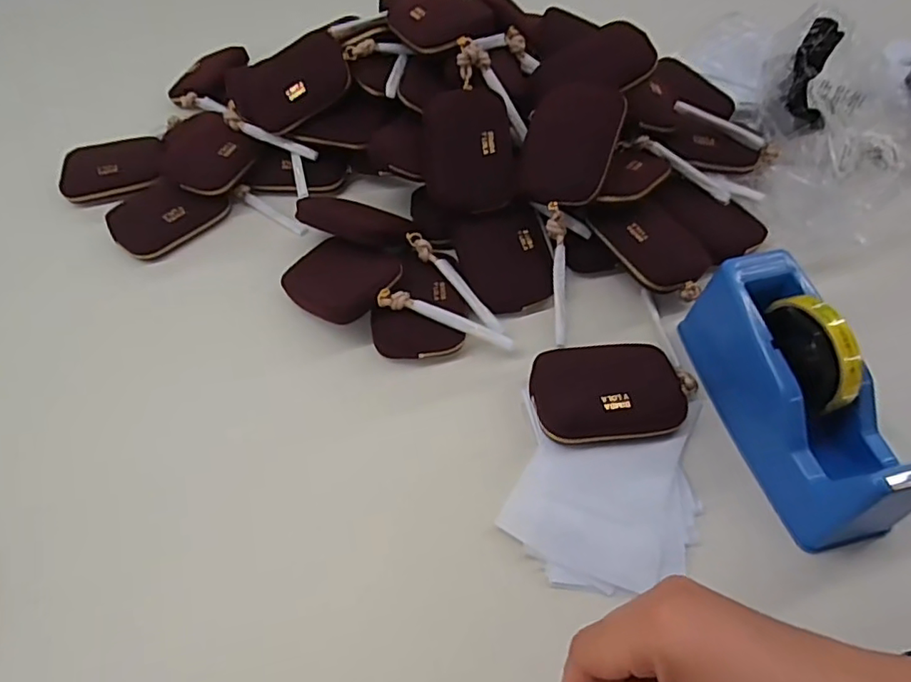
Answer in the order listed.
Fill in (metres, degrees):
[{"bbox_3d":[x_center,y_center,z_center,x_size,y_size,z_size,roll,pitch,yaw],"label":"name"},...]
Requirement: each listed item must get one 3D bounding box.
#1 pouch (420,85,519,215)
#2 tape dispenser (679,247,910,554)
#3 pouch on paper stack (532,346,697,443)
[{"bbox_3d":[0.012,-0.182,0.530,0.085,0.020,0.118,-6,89,3],"label":"pouch"},{"bbox_3d":[0.251,0.035,0.410,0.068,0.114,0.199,-11,55,-4],"label":"tape dispenser"},{"bbox_3d":[0.126,0.041,0.446,0.129,0.036,0.079,-6,55,-1],"label":"pouch on paper stack"}]

